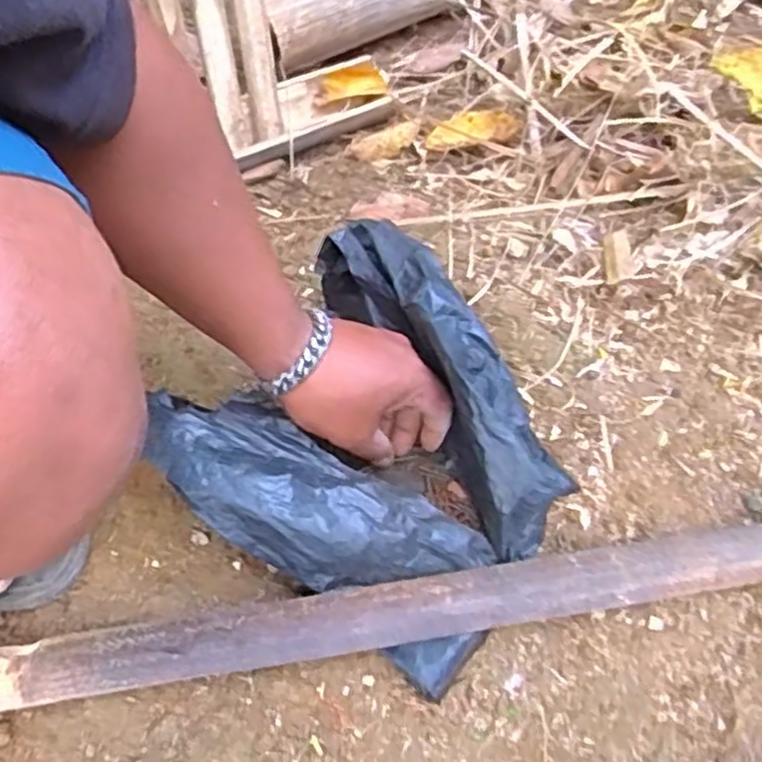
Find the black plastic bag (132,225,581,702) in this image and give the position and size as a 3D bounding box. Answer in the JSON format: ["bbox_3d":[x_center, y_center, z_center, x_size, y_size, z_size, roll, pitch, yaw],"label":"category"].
[{"bbox_3d":[0.002,0.036,0.482,0.231,0.092,0.223,32,61,20],"label":"black plastic bag"}]

